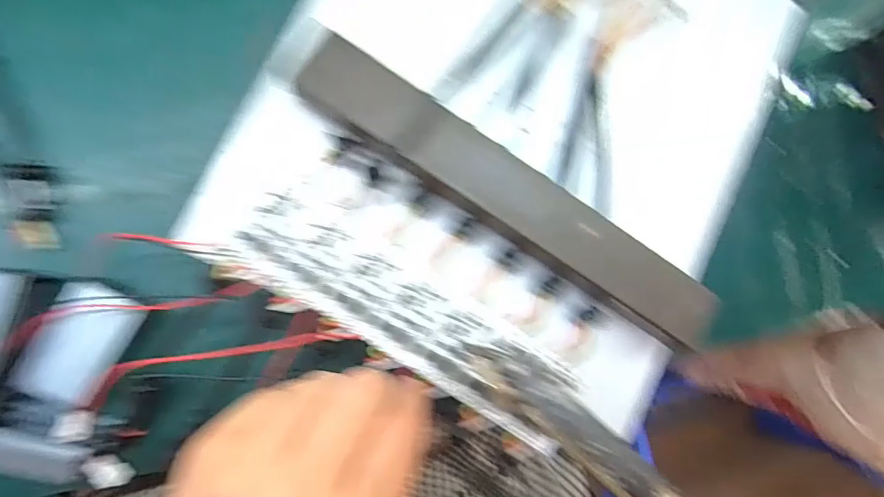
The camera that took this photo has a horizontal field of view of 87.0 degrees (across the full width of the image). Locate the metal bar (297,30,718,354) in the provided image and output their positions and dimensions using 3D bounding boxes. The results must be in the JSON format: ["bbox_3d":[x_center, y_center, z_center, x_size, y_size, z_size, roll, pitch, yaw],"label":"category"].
[{"bbox_3d":[0.032,-0.021,0.206,0.203,0.017,0.032,34,83,-5],"label":"metal bar"}]

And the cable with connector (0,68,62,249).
[{"bbox_3d":[-0.211,-0.049,0.215,0.041,0.015,0.112,-25,90,-9],"label":"cable with connector"}]

